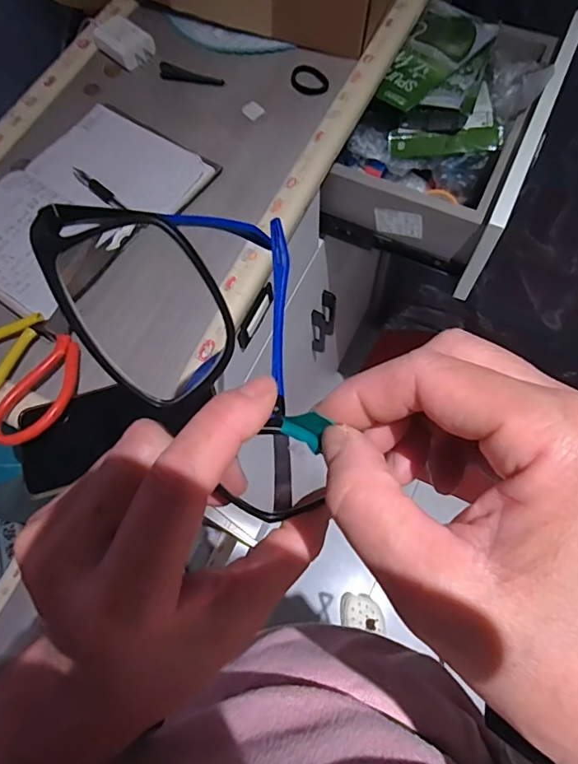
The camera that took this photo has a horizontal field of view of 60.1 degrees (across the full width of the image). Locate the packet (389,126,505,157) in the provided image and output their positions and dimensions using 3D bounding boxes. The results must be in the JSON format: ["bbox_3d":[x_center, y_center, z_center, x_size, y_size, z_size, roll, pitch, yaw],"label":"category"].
[{"bbox_3d":[0.204,-0.315,0.654,0.141,0.009,0.030,1,104,11],"label":"packet"}]

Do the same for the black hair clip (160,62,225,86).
[{"bbox_3d":[-0.117,-0.369,0.601,0.081,0.007,0.018,17,70,9],"label":"black hair clip"}]

